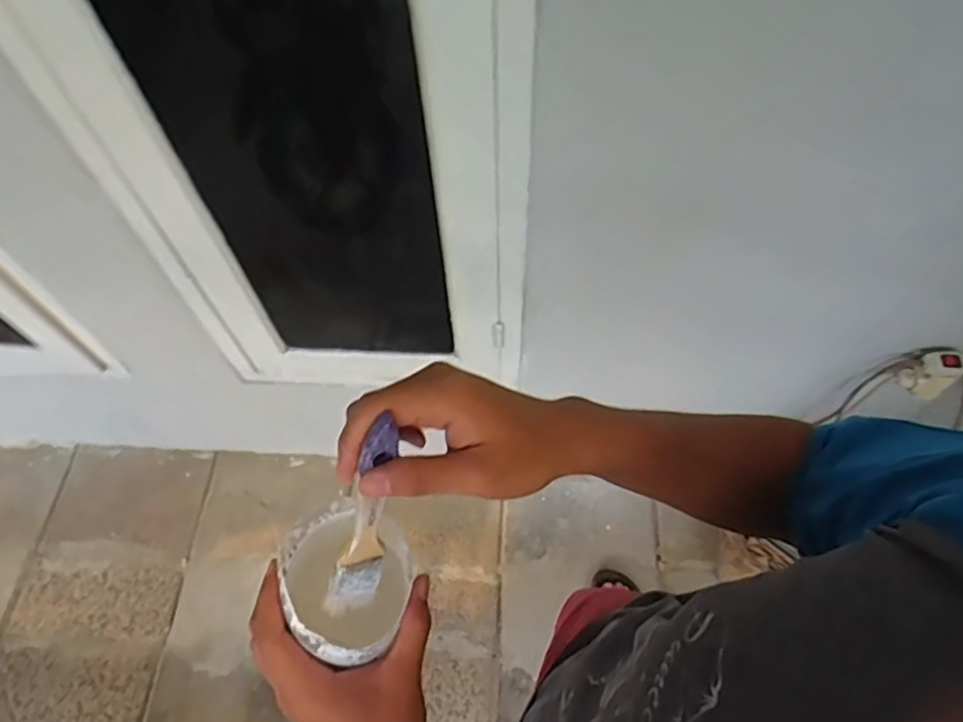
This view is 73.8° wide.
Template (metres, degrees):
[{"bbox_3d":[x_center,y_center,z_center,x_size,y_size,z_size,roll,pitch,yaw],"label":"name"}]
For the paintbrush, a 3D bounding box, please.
[{"bbox_3d":[-0.068,0.097,0.374,0.020,0.161,0.025,28,36,17],"label":"paintbrush"}]

